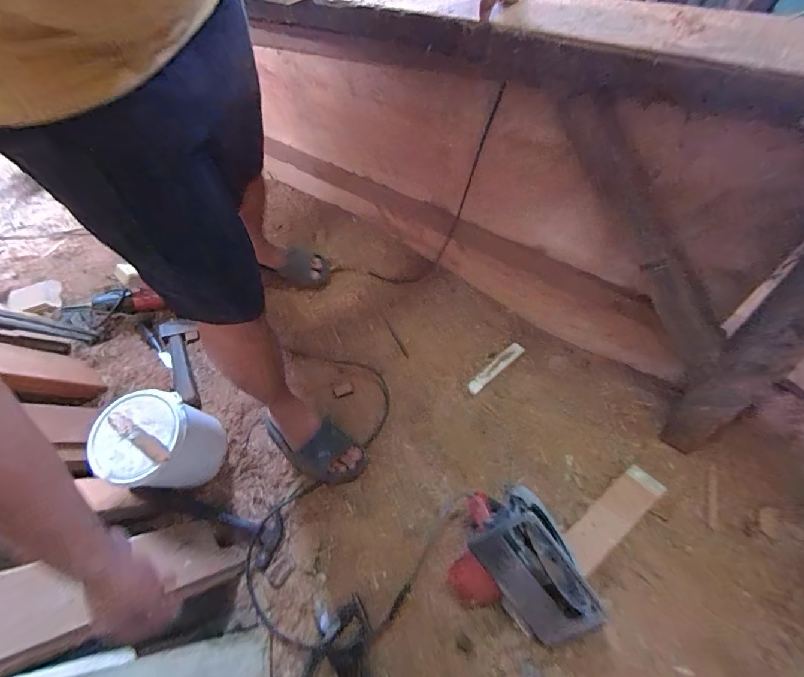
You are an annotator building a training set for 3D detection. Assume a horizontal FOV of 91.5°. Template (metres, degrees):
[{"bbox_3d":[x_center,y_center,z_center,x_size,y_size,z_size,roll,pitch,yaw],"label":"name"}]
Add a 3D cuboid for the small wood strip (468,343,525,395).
[{"bbox_3d":[0.247,0.078,1.034,0.181,0.016,0.034,-40,61,-8],"label":"small wood strip"}]

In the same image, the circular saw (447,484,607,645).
[{"bbox_3d":[0.196,0.419,0.705,0.185,0.207,0.257,-26,57,-15],"label":"circular saw"}]

